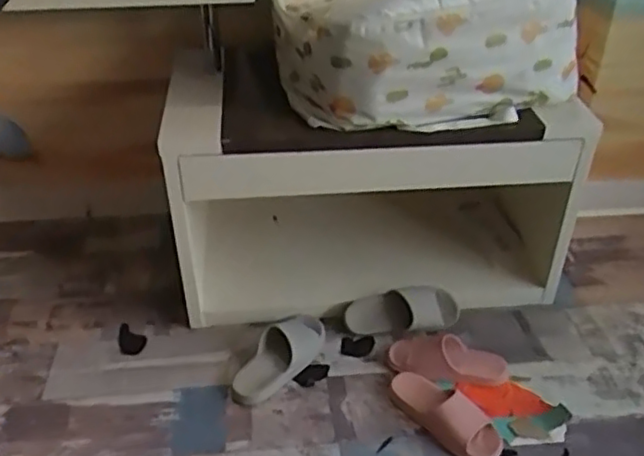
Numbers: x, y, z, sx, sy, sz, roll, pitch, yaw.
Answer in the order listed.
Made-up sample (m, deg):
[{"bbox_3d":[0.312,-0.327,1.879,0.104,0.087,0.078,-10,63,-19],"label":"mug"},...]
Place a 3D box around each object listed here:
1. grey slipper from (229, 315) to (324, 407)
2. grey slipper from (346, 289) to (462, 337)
[{"bbox_3d":[-0.096,0.270,1.380,0.113,0.061,0.246,25,42,33],"label":"grey slipper"},{"bbox_3d":[0.175,0.187,1.443,0.248,0.072,0.085,-7,35,-10],"label":"grey slipper"}]

